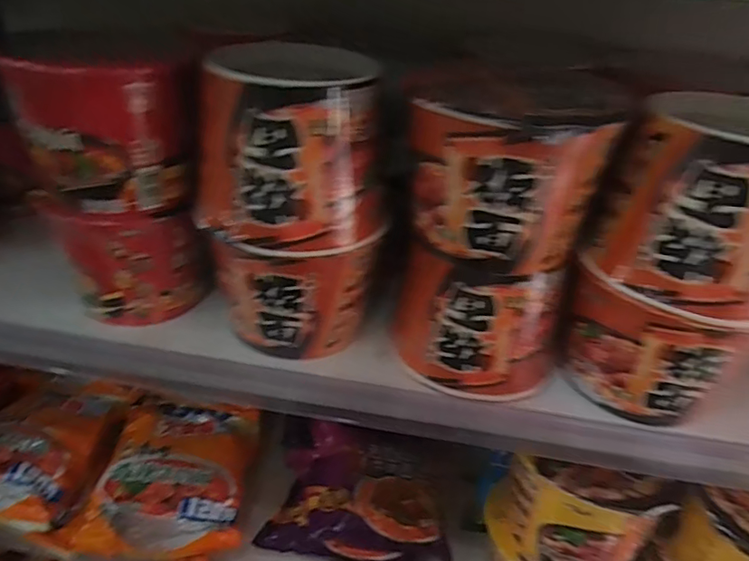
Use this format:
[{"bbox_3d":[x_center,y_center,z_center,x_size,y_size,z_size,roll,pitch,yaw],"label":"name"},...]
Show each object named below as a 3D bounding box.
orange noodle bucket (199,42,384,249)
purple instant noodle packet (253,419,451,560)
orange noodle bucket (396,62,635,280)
[{"bbox_3d":[-0.053,-0.093,0.363,0.112,0.113,0.096,4,34,-3],"label":"orange noodle bucket"},{"bbox_3d":[-0.016,0.243,0.613,0.192,0.072,0.137,7,34,2],"label":"purple instant noodle packet"},{"bbox_3d":[0.083,-0.073,0.352,0.120,0.112,0.107,22,37,23],"label":"orange noodle bucket"}]

